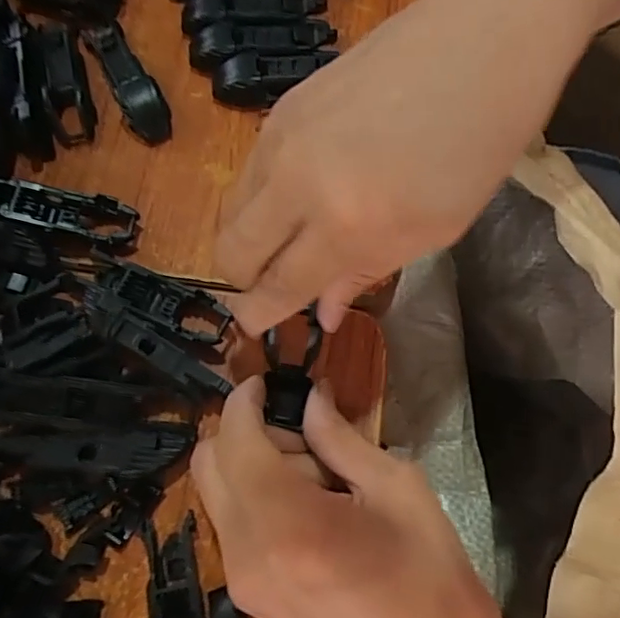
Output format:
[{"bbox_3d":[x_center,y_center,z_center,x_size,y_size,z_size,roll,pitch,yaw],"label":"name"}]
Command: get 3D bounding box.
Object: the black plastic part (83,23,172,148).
[{"bbox_3d":[-0.088,-0.112,0.279,0.020,0.013,0.074,-28,74,-9],"label":"black plastic part"}]

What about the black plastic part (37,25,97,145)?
[{"bbox_3d":[-0.119,-0.113,0.280,0.019,0.011,0.072,-15,72,-5],"label":"black plastic part"}]

